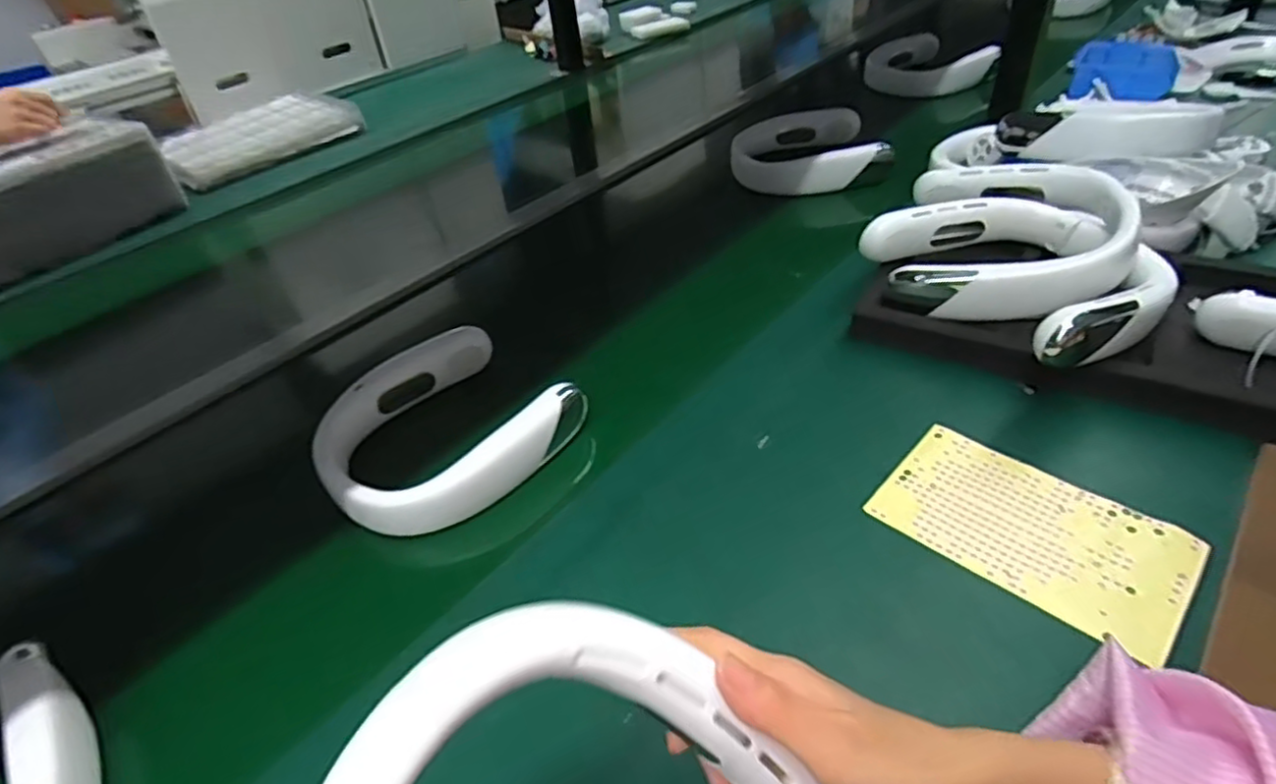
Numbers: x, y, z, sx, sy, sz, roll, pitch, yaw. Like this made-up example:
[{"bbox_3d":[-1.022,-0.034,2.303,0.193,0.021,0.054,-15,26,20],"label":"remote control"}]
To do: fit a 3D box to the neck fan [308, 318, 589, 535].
[{"bbox_3d":[-0.172,0.028,0.585,0.188,0.045,0.198,30,52,33],"label":"neck fan"}]

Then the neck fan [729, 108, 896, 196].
[{"bbox_3d":[0.246,-0.340,0.964,0.211,0.070,0.168,8,43,14],"label":"neck fan"}]

